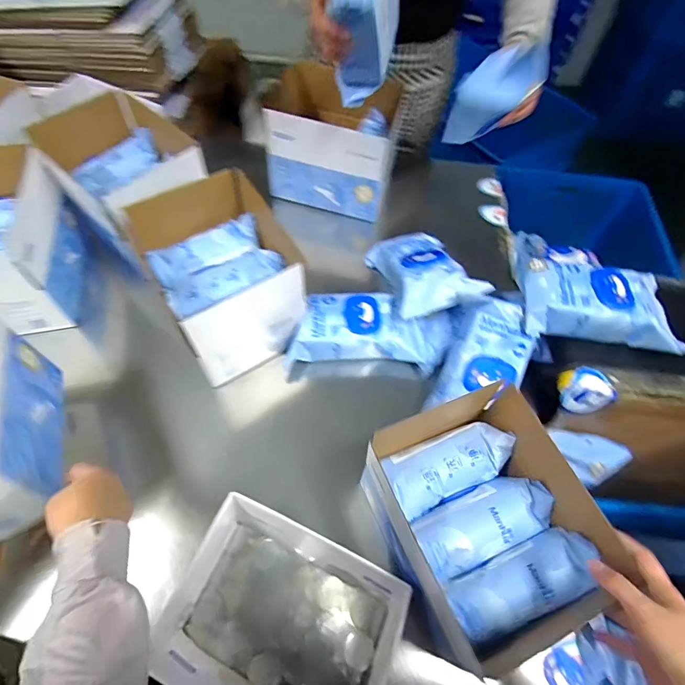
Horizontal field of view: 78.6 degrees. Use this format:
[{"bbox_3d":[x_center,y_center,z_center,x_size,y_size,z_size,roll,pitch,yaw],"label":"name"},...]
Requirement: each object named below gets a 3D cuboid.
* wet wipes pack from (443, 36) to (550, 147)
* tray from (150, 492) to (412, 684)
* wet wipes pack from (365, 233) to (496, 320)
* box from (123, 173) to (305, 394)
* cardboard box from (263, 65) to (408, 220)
[{"bbox_3d":[0.238,-0.416,0.729,0.058,0.226,0.084,-20,93,-14],"label":"wet wipes pack"},{"bbox_3d":[-0.073,0.341,0.511,0.261,0.110,0.196,24,61,11],"label":"tray"},{"bbox_3d":[0.141,-0.131,0.783,0.150,0.066,0.252,-17,38,-13],"label":"wet wipes pack"},{"bbox_3d":[-0.204,-0.109,0.723,0.206,0.184,0.259,-28,64,-18],"label":"box"},{"bbox_3d":[-0.028,-0.437,0.918,0.276,0.183,0.216,12,59,4],"label":"cardboard box"}]

